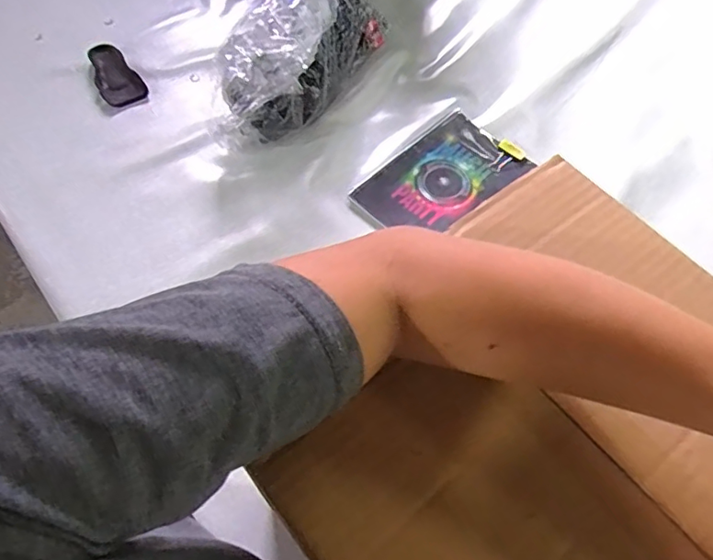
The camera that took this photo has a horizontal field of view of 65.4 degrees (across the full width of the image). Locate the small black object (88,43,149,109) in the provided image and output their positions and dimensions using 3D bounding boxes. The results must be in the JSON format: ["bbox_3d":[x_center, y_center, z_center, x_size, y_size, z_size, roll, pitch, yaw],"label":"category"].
[{"bbox_3d":[-0.361,-0.308,0.836,0.063,0.040,0.114,-25,64,-15],"label":"small black object"}]

